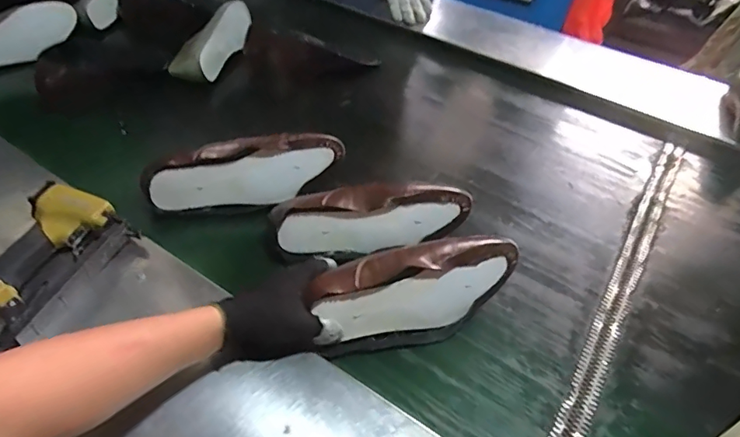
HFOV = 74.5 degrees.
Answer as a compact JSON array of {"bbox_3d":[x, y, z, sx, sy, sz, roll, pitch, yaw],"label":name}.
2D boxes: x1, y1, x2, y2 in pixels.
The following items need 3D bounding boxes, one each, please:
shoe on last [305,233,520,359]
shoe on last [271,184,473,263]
[{"bbox_3d":[0.053,0.086,0.581,0.268,0.089,0.087,-15,49,-13],"label":"shoe on last"},{"bbox_3d":[0.004,0.004,0.665,0.271,0.089,0.072,-2,47,-6],"label":"shoe on last"}]

